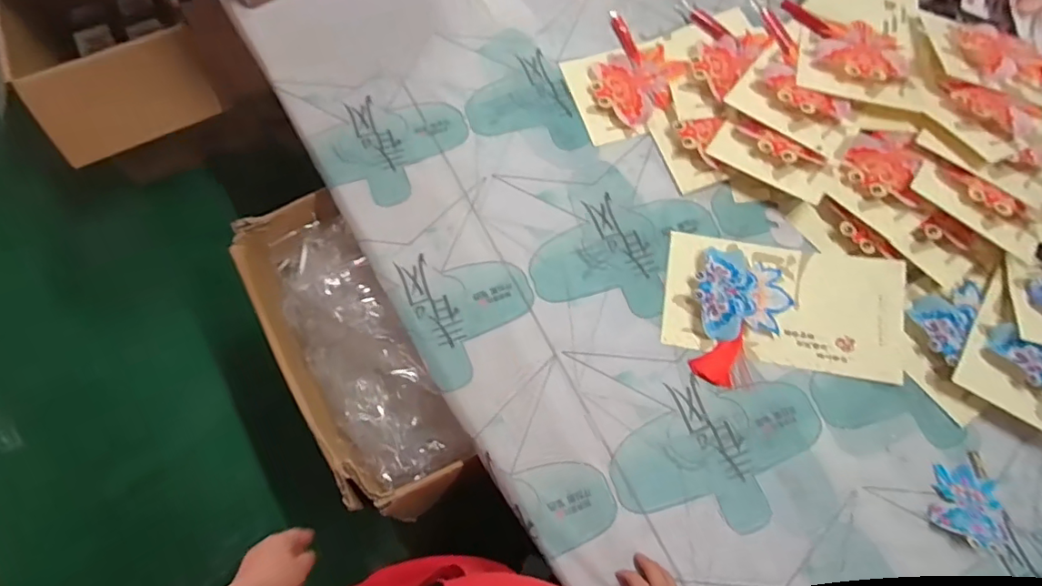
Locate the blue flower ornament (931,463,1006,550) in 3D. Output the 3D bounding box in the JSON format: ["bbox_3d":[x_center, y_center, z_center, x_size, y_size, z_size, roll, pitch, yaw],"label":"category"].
[{"bbox_3d":[0.559,0.264,0.655,0.087,0.026,0.088,23,73,8],"label":"blue flower ornament"}]

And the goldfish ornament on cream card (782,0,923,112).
[{"bbox_3d":[0.532,-0.423,0.849,0.205,0.040,0.342,15,58,11],"label":"goldfish ornament on cream card"}]

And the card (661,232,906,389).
[{"bbox_3d":[0.365,0.026,0.728,0.320,0.020,0.201,8,71,1],"label":"card"}]

